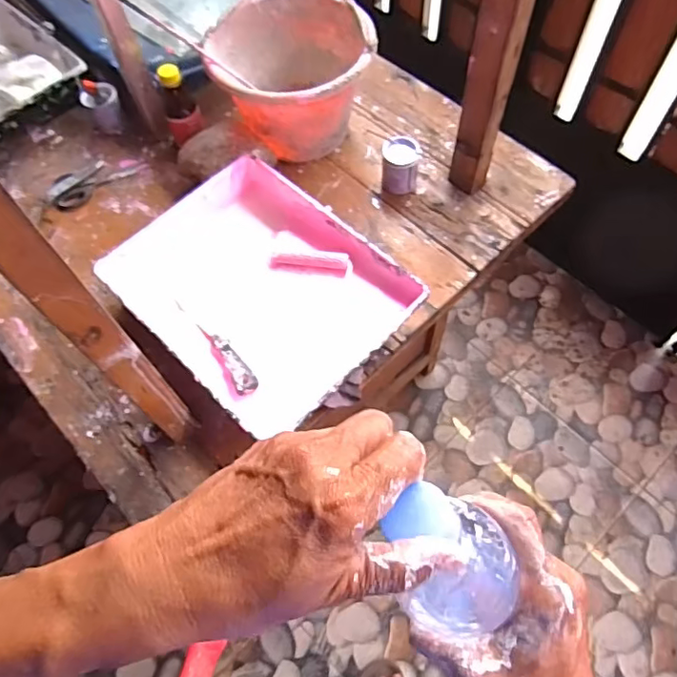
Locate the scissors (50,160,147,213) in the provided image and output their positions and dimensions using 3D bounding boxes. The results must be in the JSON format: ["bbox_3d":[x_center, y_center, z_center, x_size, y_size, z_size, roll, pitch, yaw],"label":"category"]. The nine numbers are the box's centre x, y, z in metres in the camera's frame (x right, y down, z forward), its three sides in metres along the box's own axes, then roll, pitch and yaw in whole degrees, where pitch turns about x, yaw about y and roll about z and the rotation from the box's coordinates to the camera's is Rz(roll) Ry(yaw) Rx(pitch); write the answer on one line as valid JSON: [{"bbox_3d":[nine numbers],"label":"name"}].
[{"bbox_3d":[-0.399,-0.264,0.908,0.154,0.012,0.074,-36,67,-13],"label":"scissors"}]

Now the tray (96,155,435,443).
[{"bbox_3d":[-0.109,-0.069,0.742,0.279,0.063,0.378,-42,69,-15],"label":"tray"}]

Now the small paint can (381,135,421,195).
[{"bbox_3d":[0.095,-0.264,0.853,0.055,0.068,0.062,5,65,6],"label":"small paint can"}]

